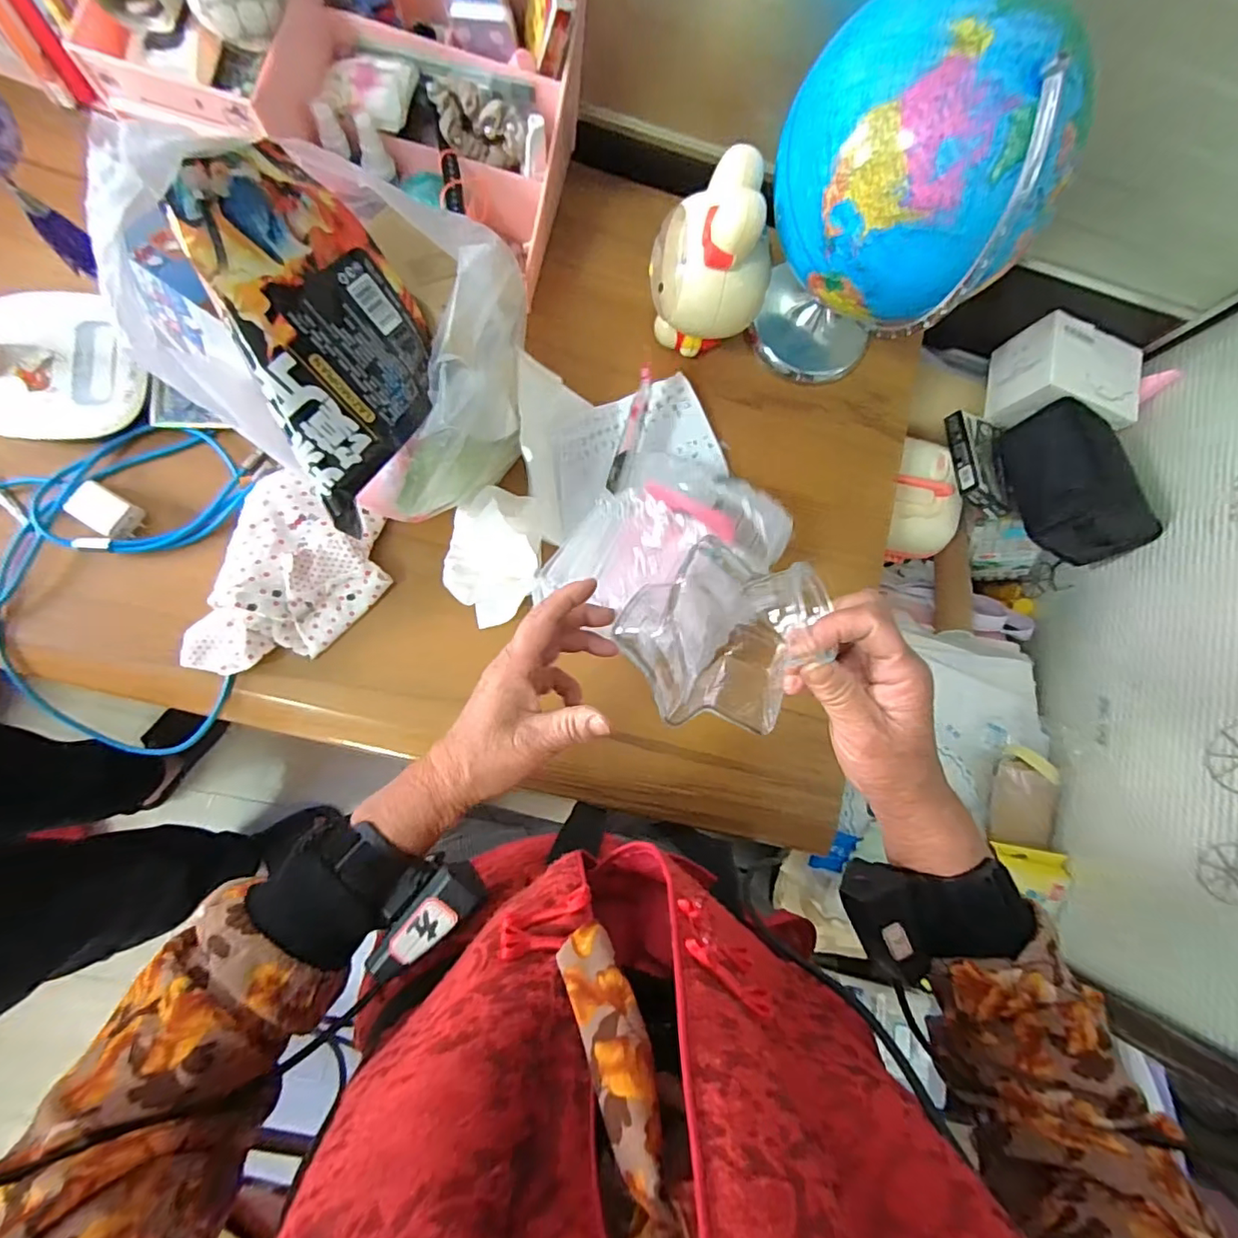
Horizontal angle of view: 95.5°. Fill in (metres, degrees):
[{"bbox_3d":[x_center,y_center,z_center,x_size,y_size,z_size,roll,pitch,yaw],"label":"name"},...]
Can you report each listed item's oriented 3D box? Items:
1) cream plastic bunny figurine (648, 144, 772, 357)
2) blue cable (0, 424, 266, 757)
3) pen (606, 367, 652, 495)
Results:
[{"bbox_3d":[0.088,-0.339,0.550,0.114,0.183,0.107,12,82,-5],"label":"cream plastic bunny figurine"},{"bbox_3d":[-0.505,-0.042,0.532,0.293,0.034,0.312,9,82,-5],"label":"blue cable"},{"bbox_3d":[0.013,-0.181,0.547,0.018,0.016,0.125,17,81,-4],"label":"pen"}]

